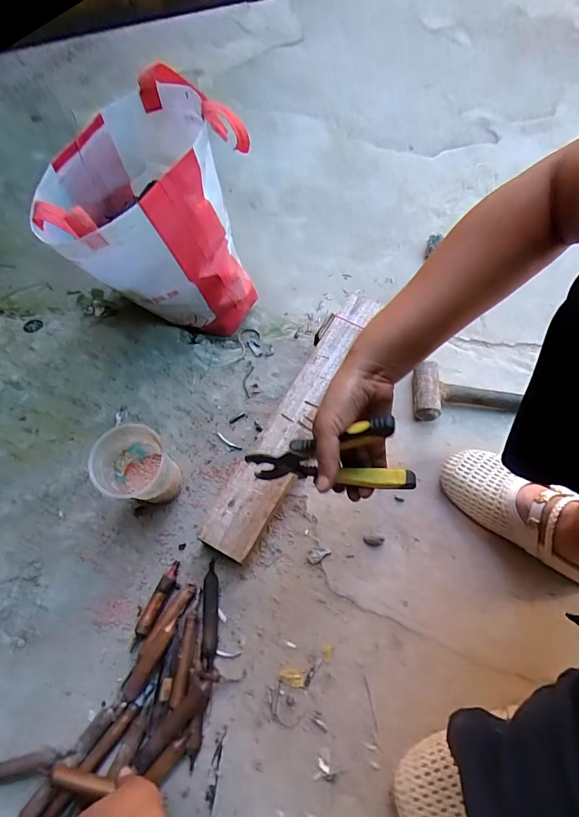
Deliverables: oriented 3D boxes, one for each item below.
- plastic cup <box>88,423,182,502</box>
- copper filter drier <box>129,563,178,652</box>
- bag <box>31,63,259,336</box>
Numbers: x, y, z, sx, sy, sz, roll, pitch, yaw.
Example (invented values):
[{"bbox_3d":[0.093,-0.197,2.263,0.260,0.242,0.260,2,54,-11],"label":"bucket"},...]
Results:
[{"bbox_3d":[-0.195,0.084,0.544,0.088,0.134,0.089,-37,69,-17],"label":"plastic cup"},{"bbox_3d":[-0.172,0.251,0.528,0.020,0.021,0.109,20,63,6],"label":"copper filter drier"},{"bbox_3d":[-0.200,-0.268,0.630,0.276,0.307,0.185,-30,67,-15],"label":"bag"}]

